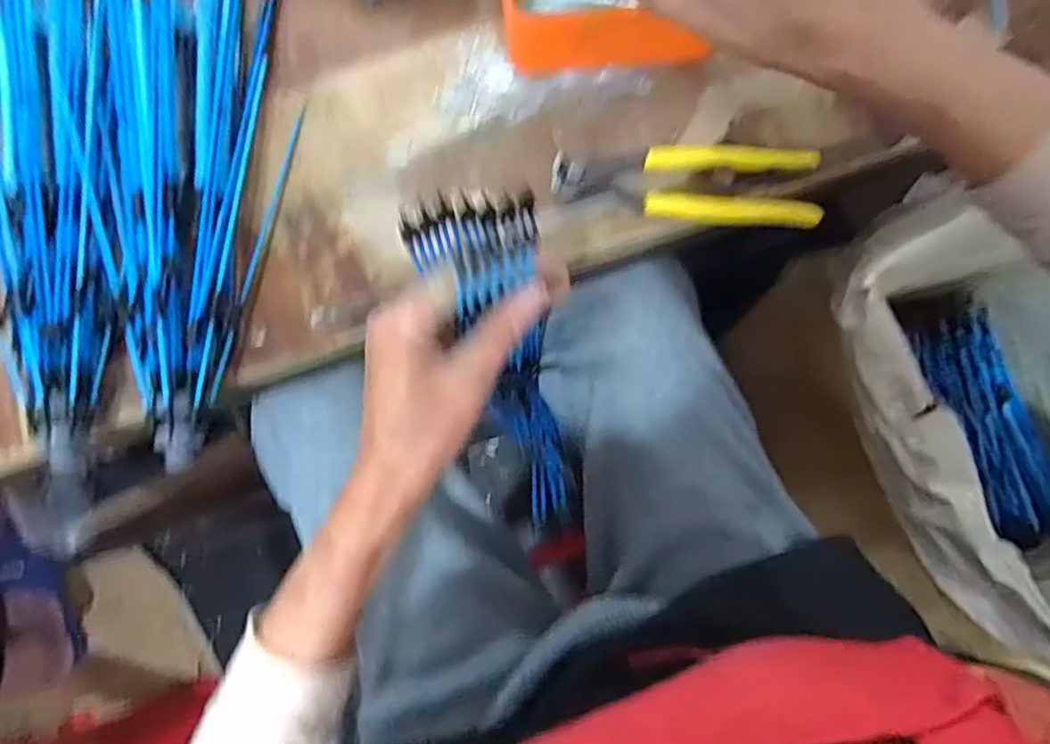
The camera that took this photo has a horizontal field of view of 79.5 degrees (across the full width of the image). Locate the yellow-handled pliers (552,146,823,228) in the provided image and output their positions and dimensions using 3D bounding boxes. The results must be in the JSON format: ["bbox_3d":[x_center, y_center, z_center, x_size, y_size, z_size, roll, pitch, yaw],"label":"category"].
[{"bbox_3d":[0.102,-0.123,0.402,0.165,0.017,0.050,5,79,0],"label":"yellow-handled pliers"}]

